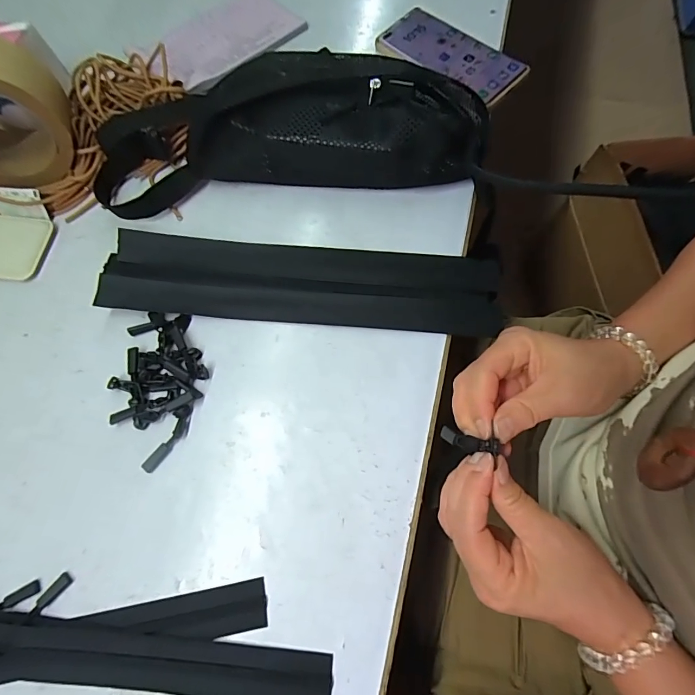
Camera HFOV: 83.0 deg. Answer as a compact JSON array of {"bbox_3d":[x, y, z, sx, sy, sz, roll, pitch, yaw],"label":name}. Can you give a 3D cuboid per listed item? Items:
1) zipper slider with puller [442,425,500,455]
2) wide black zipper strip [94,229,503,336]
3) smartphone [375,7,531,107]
[{"bbox_3d":[0.080,0.063,0.266,0.008,0.051,0.013,39,73,-24],"label":"zipper slider with puller"},{"bbox_3d":[-0.043,-0.061,0.352,0.347,0.019,0.080,4,71,4],"label":"wide black zipper strip"},{"bbox_3d":[0.115,-0.330,0.442,0.165,0.008,0.069,39,80,16],"label":"smartphone"}]

